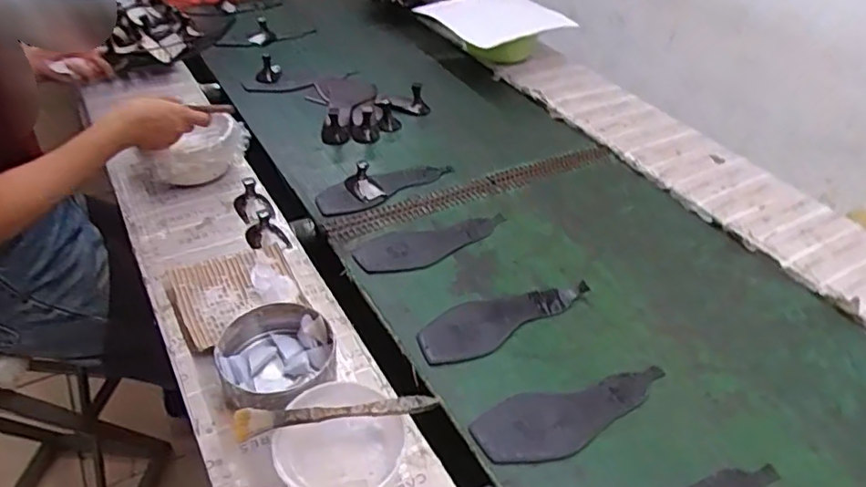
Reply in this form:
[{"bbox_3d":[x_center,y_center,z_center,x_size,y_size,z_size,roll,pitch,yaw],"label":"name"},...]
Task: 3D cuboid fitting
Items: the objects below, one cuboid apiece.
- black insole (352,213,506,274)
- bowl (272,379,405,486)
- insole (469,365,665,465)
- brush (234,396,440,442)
[{"bbox_3d":[0.005,-0.001,0.860,0.232,0.007,0.077,-12,43,-18],"label":"black insole"},{"bbox_3d":[-0.085,0.192,0.545,0.101,0.070,0.109,2,41,-2],"label":"bowl"},{"bbox_3d":[0.160,0.187,0.649,0.234,0.004,0.077,-10,42,-15],"label":"insole"},{"bbox_3d":[-0.087,0.153,0.541,0.180,0.020,0.022,-3,41,-8],"label":"brush"}]

